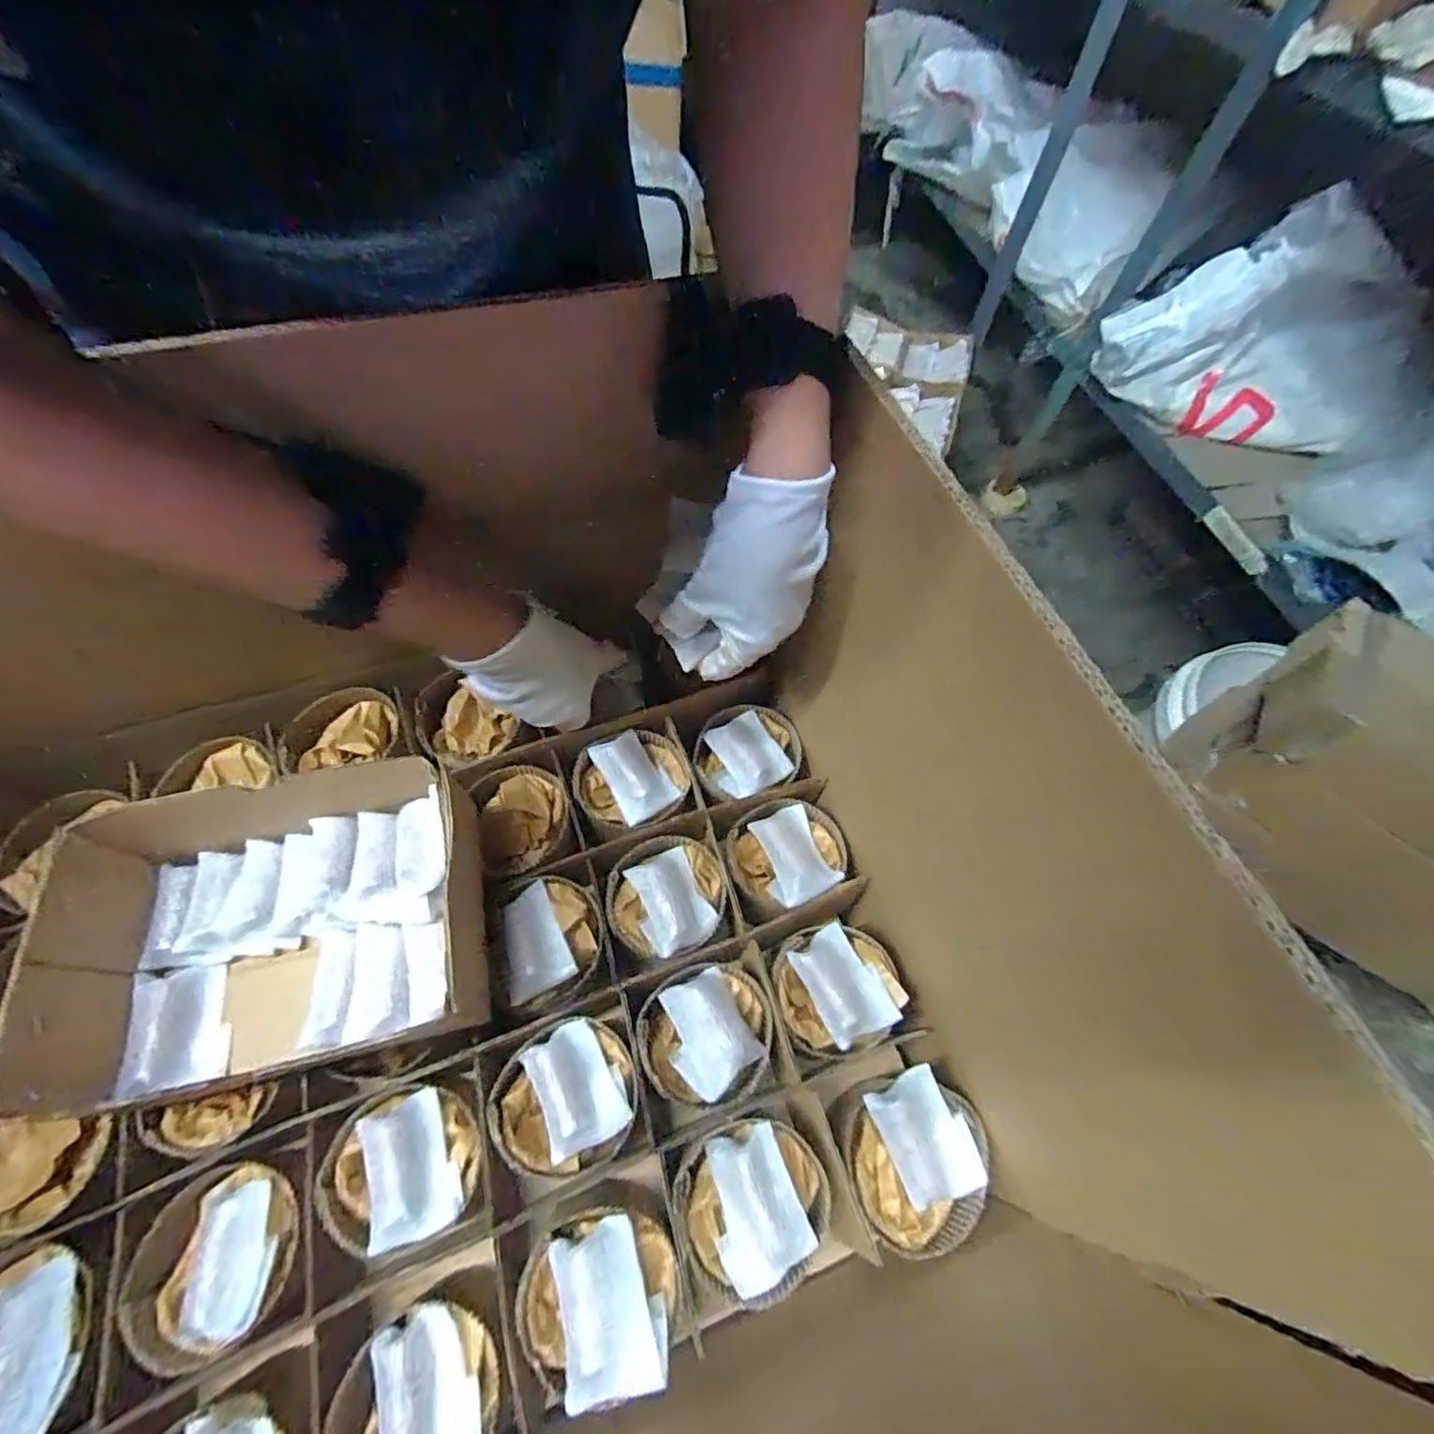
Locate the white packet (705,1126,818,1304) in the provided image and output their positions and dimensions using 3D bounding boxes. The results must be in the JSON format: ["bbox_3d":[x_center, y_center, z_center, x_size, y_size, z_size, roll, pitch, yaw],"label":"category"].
[{"bbox_3d":[0.020,0.282,0.357,0.051,0.018,0.070,-18,64,-16],"label":"white packet"}]

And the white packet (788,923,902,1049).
[{"bbox_3d":[0.084,0.177,0.414,0.046,0.013,0.068,-21,65,-17],"label":"white packet"}]

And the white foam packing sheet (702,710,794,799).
[{"bbox_3d":[0.023,0.030,0.499,0.057,0.011,0.066,-25,66,-19],"label":"white foam packing sheet"}]

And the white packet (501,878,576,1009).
[{"bbox_3d":[-0.126,0.151,0.417,0.042,0.011,0.067,-23,65,-18],"label":"white packet"}]

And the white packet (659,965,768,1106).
[{"bbox_3d":[-0.006,0.204,0.401,0.052,0.011,0.066,-24,66,-19],"label":"white packet"}]

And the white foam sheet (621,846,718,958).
[{"bbox_3d":[-0.033,0.129,0.436,0.047,0.013,0.066,-23,65,-18],"label":"white foam sheet"}]

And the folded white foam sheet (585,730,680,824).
[{"bbox_3d":[-0.066,0.044,0.481,0.043,0.008,0.070,-28,67,-20],"label":"folded white foam sheet"}]

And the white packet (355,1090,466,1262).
[{"bbox_3d":[-0.179,0.261,0.360,0.047,0.005,0.070,-12,50,-26],"label":"white packet"}]

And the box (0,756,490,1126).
[{"bbox_3d":[-0.255,0.120,0.373,0.203,0.099,0.157,-9,62,-11],"label":"box"}]

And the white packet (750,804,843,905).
[{"bbox_3d":[0.057,0.102,0.462,0.050,0.017,0.069,-19,64,-17],"label":"white packet"}]

